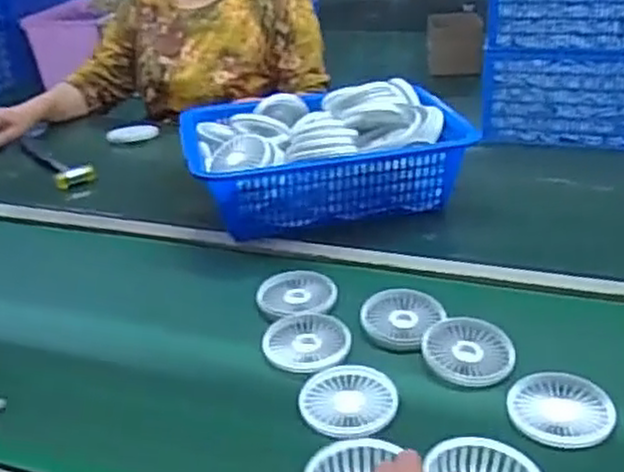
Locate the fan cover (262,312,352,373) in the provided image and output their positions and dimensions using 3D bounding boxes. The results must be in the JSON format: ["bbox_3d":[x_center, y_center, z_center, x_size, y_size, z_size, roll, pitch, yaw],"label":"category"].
[{"bbox_3d":[-0.006,0.110,0.786,0.094,0.018,0.094,9,32,25],"label":"fan cover"}]

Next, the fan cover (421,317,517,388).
[{"bbox_3d":[0.156,0.112,0.742,0.088,0.014,0.088,17,36,35],"label":"fan cover"}]

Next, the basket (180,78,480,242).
[{"bbox_3d":[0.018,-0.115,1.045,0.372,0.144,0.231,-9,29,-7],"label":"basket"}]

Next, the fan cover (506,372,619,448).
[{"bbox_3d":[0.220,0.152,0.658,0.089,0.011,0.081,8,31,24],"label":"fan cover"}]

